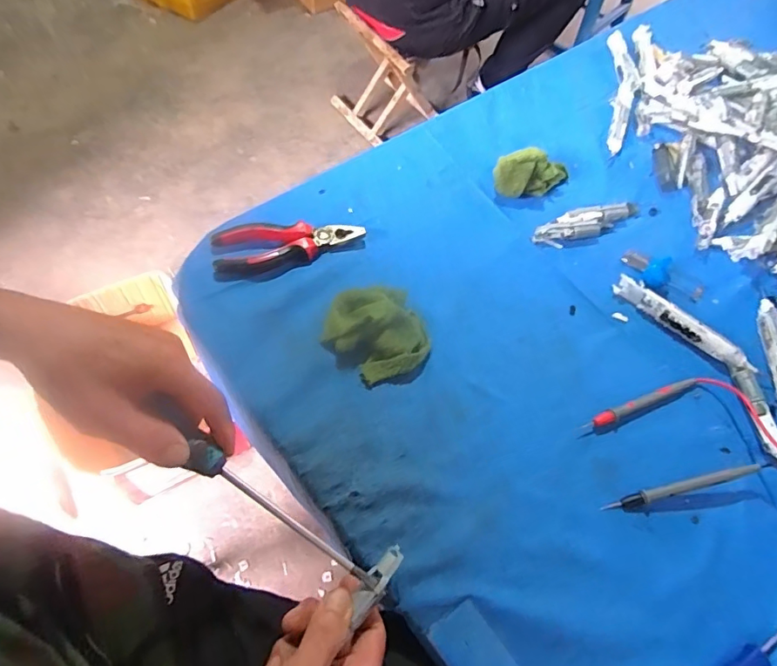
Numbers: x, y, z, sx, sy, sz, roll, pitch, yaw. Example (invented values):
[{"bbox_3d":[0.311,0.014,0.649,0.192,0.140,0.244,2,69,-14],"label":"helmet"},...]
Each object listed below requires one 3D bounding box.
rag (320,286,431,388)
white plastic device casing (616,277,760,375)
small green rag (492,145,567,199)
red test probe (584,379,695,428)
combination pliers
[{"bbox_3d":[-0.013,-0.001,0.487,0.093,0.031,0.098,-31,66,-20],"label":"rag"},{"bbox_3d":[0.314,-0.010,0.533,0.154,0.016,0.022,38,64,17],"label":"white plastic device casing"},{"bbox_3d":[0.174,-0.194,0.602,0.097,0.054,0.035,-10,63,-13],"label":"small green rag"},{"bbox_3d":[0.248,0.067,0.484,0.134,0.007,0.013,-19,63,-15],"label":"red test probe"},{"bbox_3d":[-0.106,-0.091,0.527,0.154,0.020,0.059,-11,61,-11],"label":"combination pliers"}]

